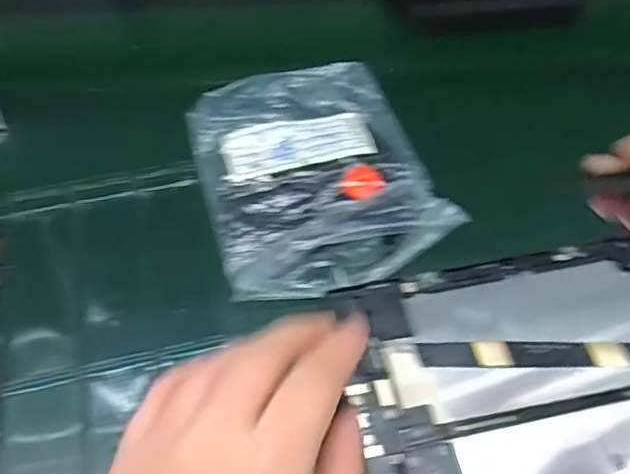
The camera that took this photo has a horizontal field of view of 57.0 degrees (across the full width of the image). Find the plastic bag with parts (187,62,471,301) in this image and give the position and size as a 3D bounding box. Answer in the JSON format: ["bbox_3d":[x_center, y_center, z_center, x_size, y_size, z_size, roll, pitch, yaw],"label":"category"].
[{"bbox_3d":[-0.001,-0.044,0.384,0.142,0.032,0.167,-14,55,-11],"label":"plastic bag with parts"}]

